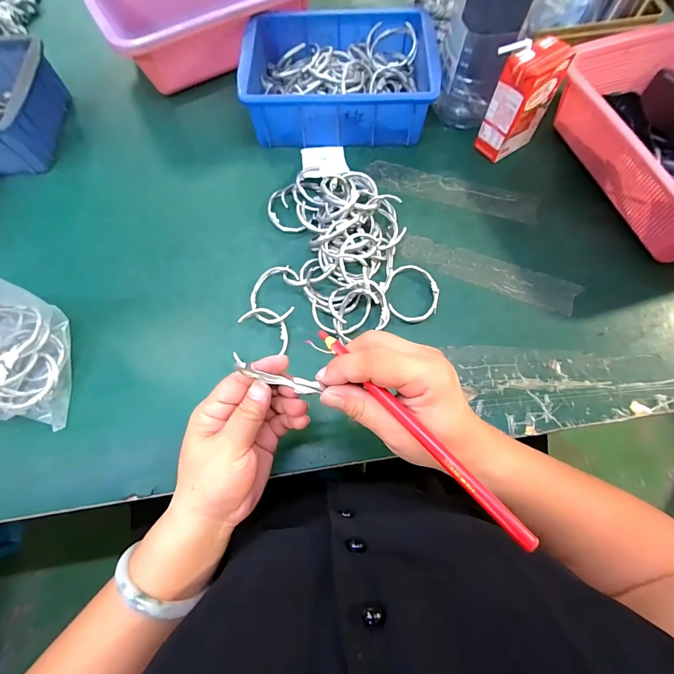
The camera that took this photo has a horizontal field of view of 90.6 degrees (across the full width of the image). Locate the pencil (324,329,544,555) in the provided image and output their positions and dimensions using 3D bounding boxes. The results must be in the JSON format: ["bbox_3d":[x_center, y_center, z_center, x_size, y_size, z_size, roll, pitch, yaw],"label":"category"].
[{"bbox_3d":[0.042,0.051,0.198,0.009,0.004,0.166,-38,66,-13],"label":"pencil"}]

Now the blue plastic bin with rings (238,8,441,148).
[{"bbox_3d":[0.005,-0.348,0.453,0.233,0.074,0.166,0,69,1],"label":"blue plastic bin with rings"}]

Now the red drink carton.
[{"bbox_3d":[0.217,-0.280,0.402,0.075,0.116,0.043,-28,71,-9],"label":"red drink carton"}]

